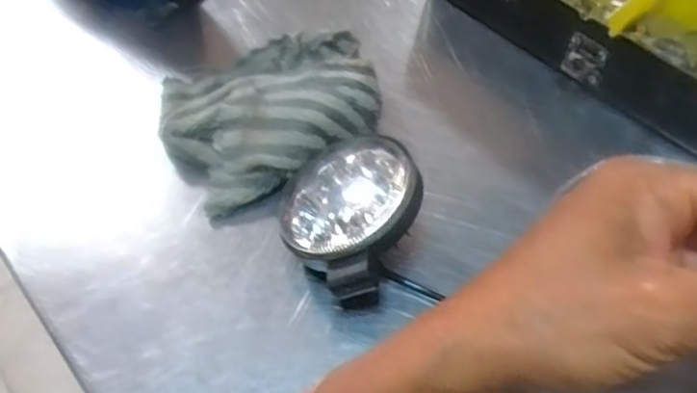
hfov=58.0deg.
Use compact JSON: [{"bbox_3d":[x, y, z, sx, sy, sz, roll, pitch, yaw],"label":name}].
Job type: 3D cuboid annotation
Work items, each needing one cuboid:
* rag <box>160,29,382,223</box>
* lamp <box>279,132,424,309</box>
[{"bbox_3d":[-0.049,-0.058,0.392,0.130,0.044,0.114,-19,57,-14],"label":"rag"},{"bbox_3d":[0.002,0.011,0.336,0.072,0.055,0.090,-23,57,-16],"label":"lamp"}]

